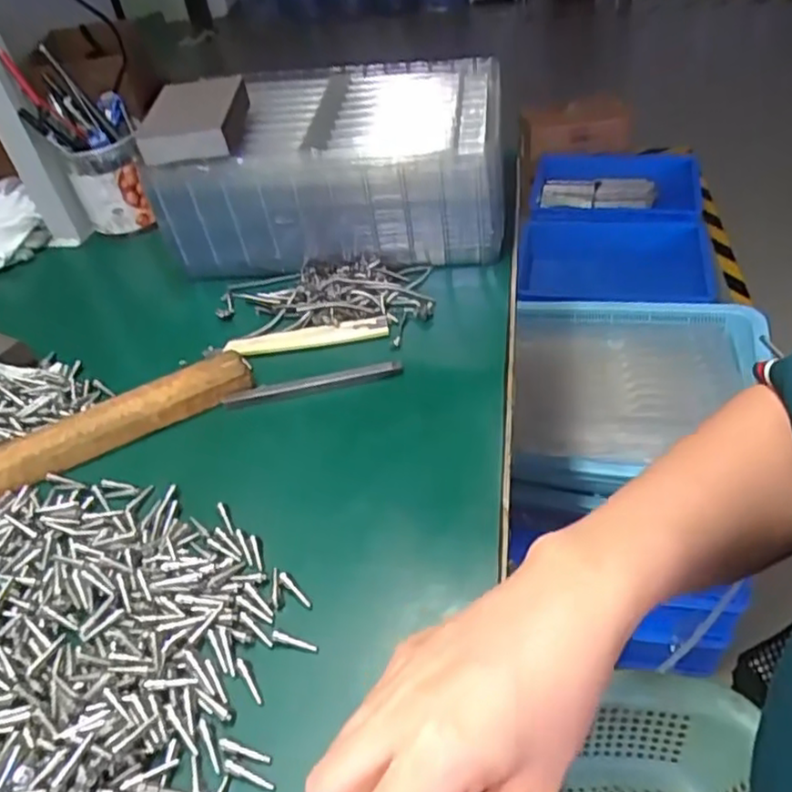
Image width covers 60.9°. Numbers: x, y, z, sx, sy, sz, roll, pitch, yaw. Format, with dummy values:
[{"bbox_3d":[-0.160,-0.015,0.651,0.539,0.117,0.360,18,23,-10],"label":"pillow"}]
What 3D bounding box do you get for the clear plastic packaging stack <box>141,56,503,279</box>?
[{"bbox_3d":[-0.048,-0.208,0.602,0.280,0.116,0.179,0,44,9],"label":"clear plastic packaging stack"}]

